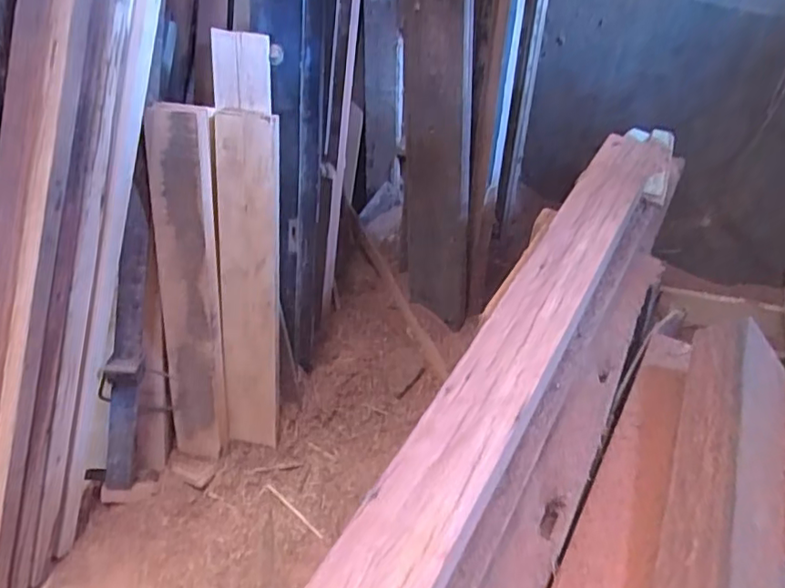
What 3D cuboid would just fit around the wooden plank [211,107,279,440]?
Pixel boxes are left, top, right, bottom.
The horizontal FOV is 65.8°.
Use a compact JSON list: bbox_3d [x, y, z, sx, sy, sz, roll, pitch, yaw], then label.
[{"bbox_3d":[-0.299,0.007,1.237,0.123,0.718,0.048,5,24,-2],"label":"wooden plank"}]

